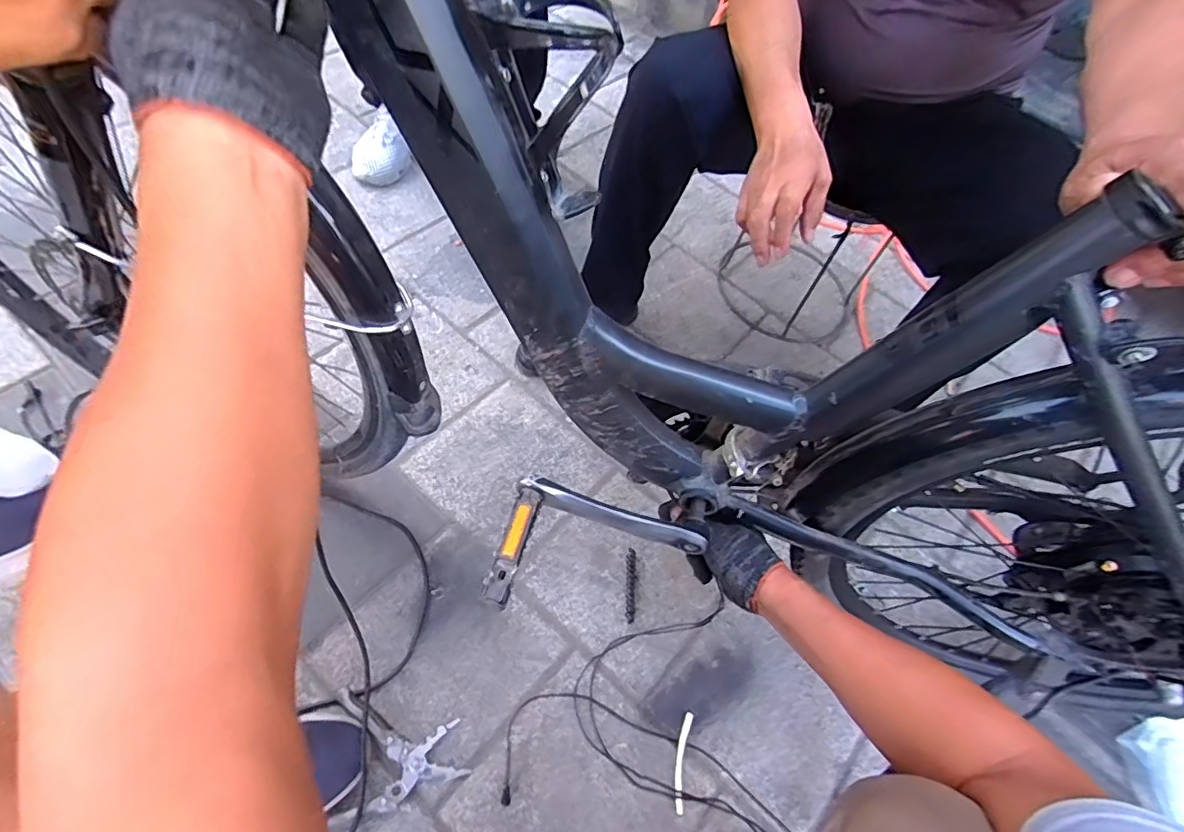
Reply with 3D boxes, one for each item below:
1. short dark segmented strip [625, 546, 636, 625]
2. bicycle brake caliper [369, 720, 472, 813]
[{"bbox_3d":[0.058,0.251,0.834,0.015,0.007,0.107,4,56,-2],"label":"short dark segmented strip"},{"bbox_3d":[-0.212,0.421,0.679,0.109,0.020,0.068,-18,60,-16],"label":"bicycle brake caliper"}]

